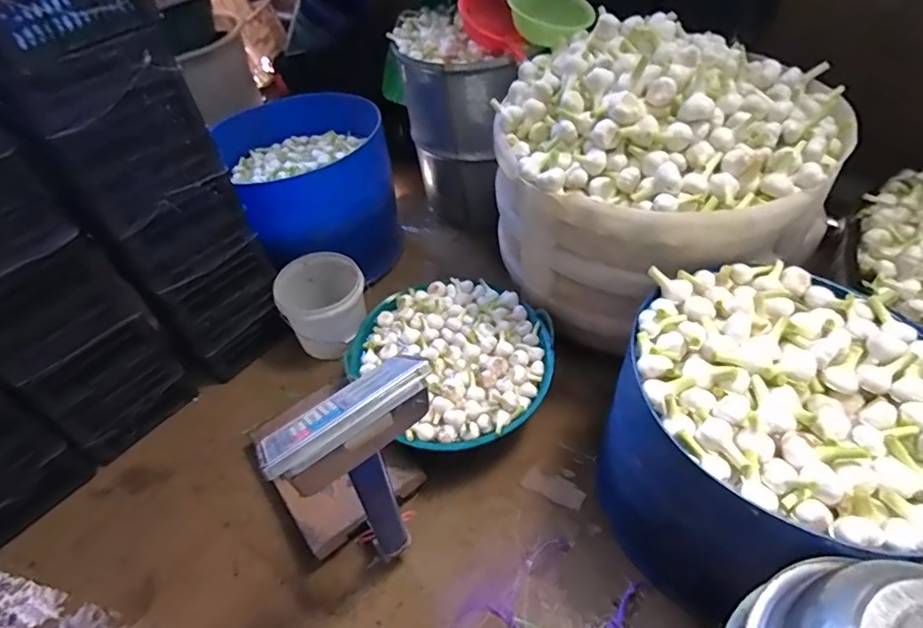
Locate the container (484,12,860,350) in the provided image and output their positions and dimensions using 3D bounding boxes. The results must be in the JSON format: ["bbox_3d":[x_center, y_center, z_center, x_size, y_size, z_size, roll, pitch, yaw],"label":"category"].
[{"bbox_3d":[0.475,-0.370,1.412,0.696,0.603,0.805,-25,51,-16],"label":"container"}]

